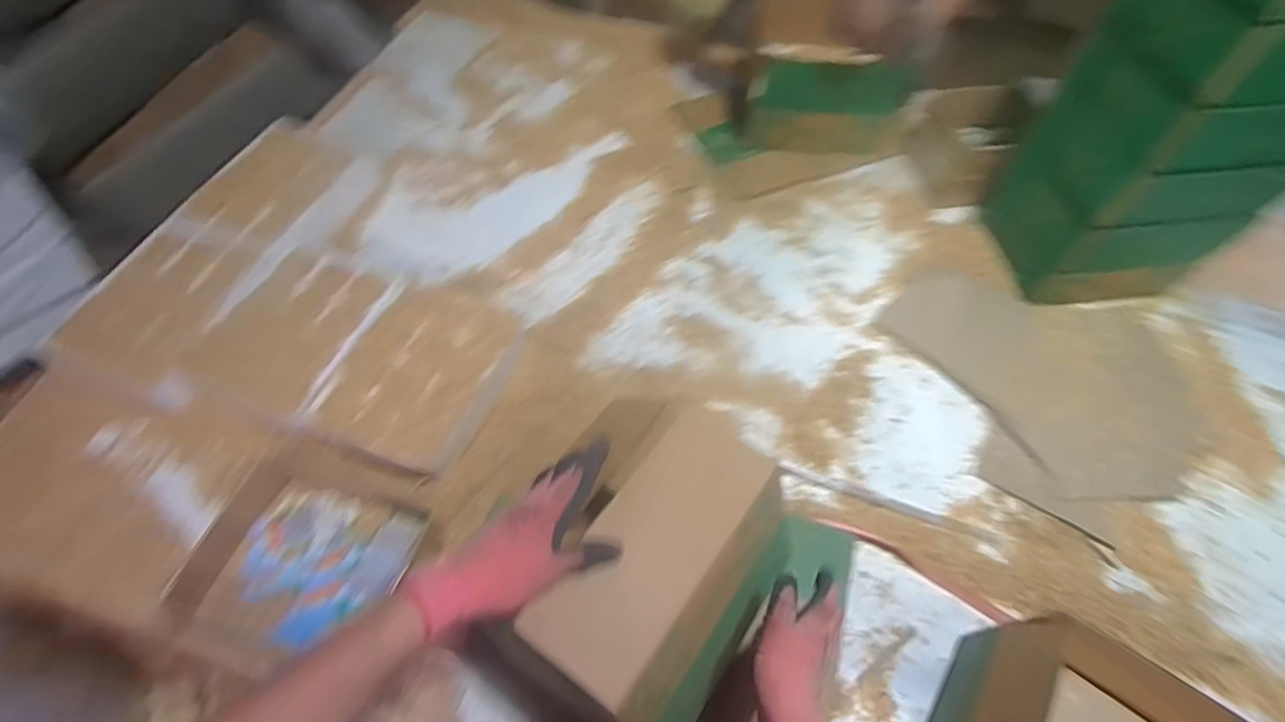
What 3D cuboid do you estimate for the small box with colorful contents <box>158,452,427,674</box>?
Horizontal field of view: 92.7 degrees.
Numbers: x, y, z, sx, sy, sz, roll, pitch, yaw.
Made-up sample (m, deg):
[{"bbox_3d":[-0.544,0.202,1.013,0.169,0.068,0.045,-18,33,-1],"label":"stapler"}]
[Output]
[{"bbox_3d":[-0.367,0.227,0.674,0.219,0.064,0.205,14,58,6],"label":"small box with colorful contents"}]

